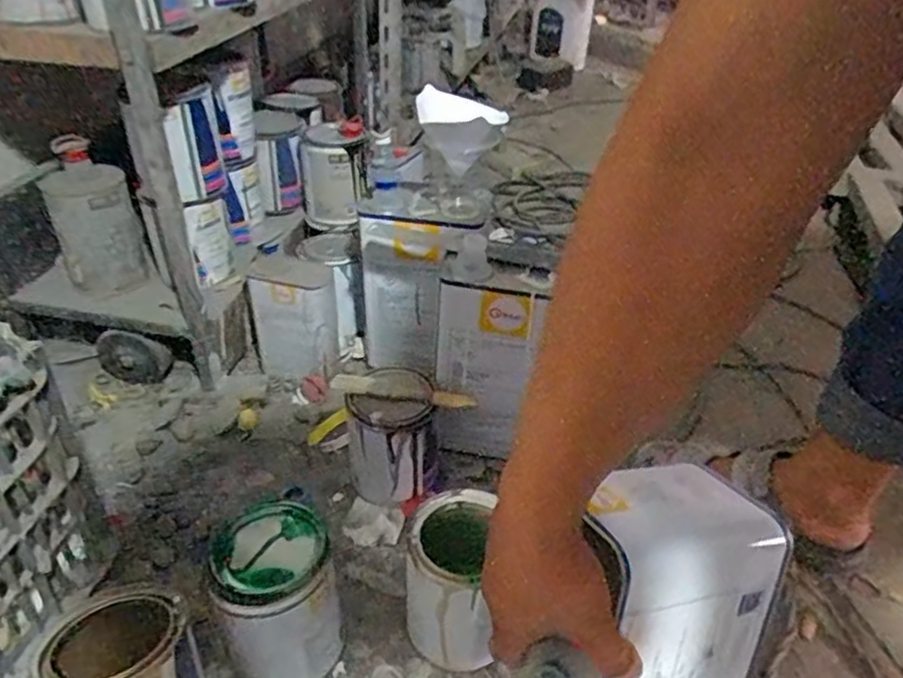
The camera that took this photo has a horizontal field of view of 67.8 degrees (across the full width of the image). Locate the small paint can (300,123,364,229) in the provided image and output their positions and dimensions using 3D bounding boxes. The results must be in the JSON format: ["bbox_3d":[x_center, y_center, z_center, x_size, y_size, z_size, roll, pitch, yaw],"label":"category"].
[{"bbox_3d":[-0.187,-0.255,1.045,0.085,0.131,0.084,-6,37,-11],"label":"small paint can"}]

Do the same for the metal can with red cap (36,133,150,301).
[{"bbox_3d":[-0.470,-0.161,0.888,0.102,0.182,0.113,-13,39,-20],"label":"metal can with red cap"}]

